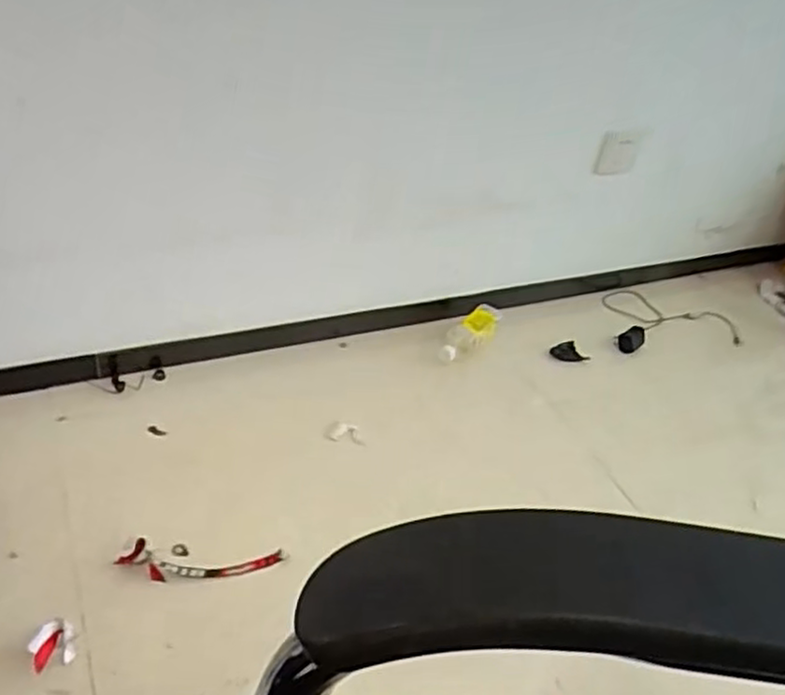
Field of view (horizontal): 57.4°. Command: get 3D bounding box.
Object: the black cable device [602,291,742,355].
[{"bbox_3d":[0.591,-0.061,1.549,0.321,0.031,0.183,-6,41,-16],"label":"black cable device"}]

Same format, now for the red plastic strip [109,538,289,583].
[{"bbox_3d":[-0.246,0.276,0.928,0.212,0.030,0.042,3,39,-5],"label":"red plastic strip"}]

